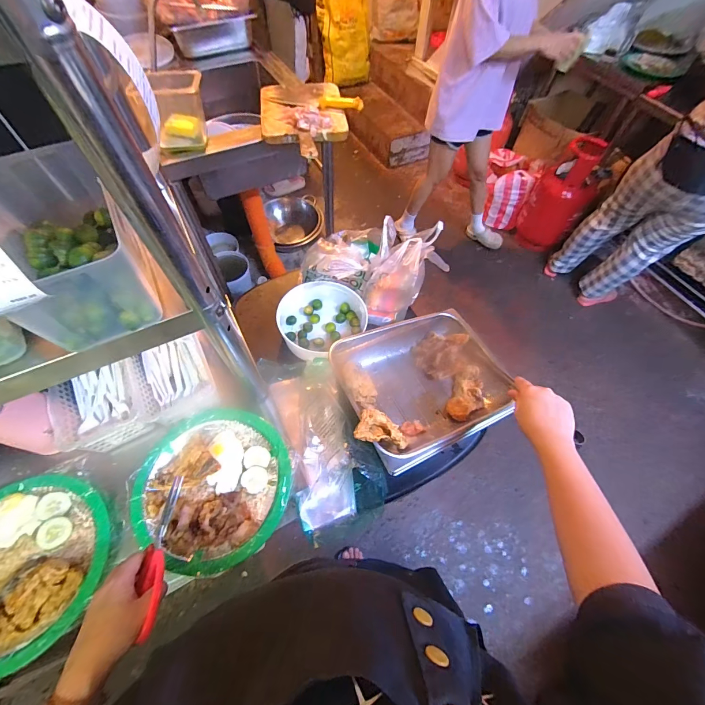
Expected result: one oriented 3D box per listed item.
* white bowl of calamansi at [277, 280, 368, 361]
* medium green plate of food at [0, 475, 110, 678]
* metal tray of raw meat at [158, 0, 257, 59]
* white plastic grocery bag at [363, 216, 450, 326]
[{"bbox_3d":[-0.075,-0.078,0.818,0.203,0.068,0.196,-34,67,-20],"label":"white bowl of calamansi"},{"bbox_3d":[-0.505,0.312,0.494,0.244,0.039,0.239,1,60,-2],"label":"medium green plate of food"},{"bbox_3d":[-0.519,-1.210,1.223,0.298,0.160,0.143,-14,61,-11],"label":"metal tray of raw meat"},{"bbox_3d":[0.122,-0.180,0.796,0.175,0.166,0.185,15,60,6],"label":"white plastic grocery bag"}]

